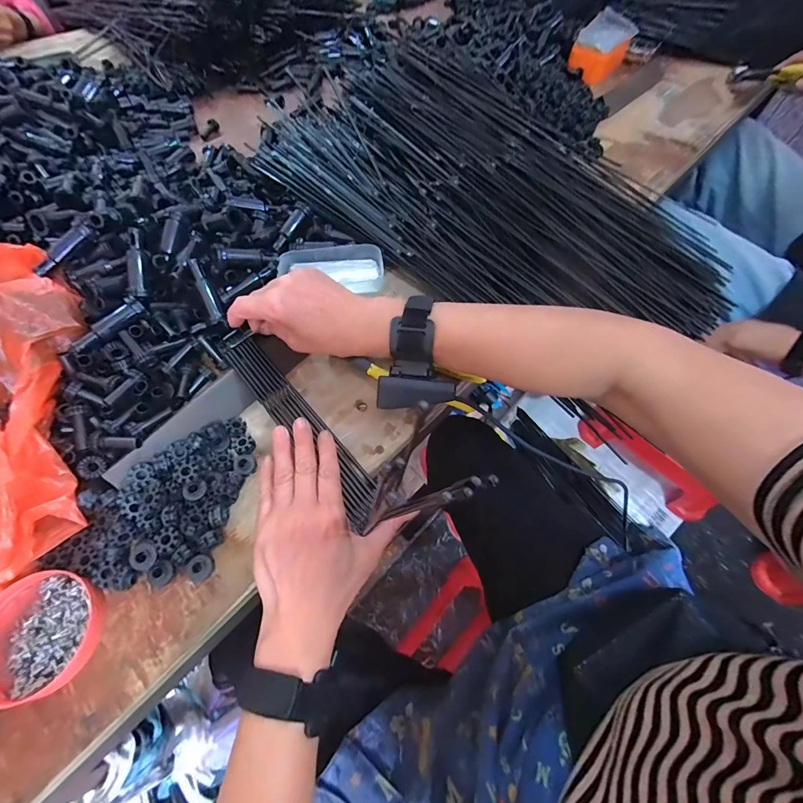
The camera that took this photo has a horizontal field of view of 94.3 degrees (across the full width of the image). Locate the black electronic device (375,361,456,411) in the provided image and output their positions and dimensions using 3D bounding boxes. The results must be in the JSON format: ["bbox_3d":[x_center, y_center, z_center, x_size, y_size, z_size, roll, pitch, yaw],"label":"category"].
[{"bbox_3d":[0.013,-0.016,0.340,0.068,0.022,0.039,-3,103,1],"label":"black electronic device"}]

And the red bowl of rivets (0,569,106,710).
[{"bbox_3d":[-0.266,0.168,0.270,0.082,0.019,0.079,1,61,-1],"label":"red bowl of rivets"}]

